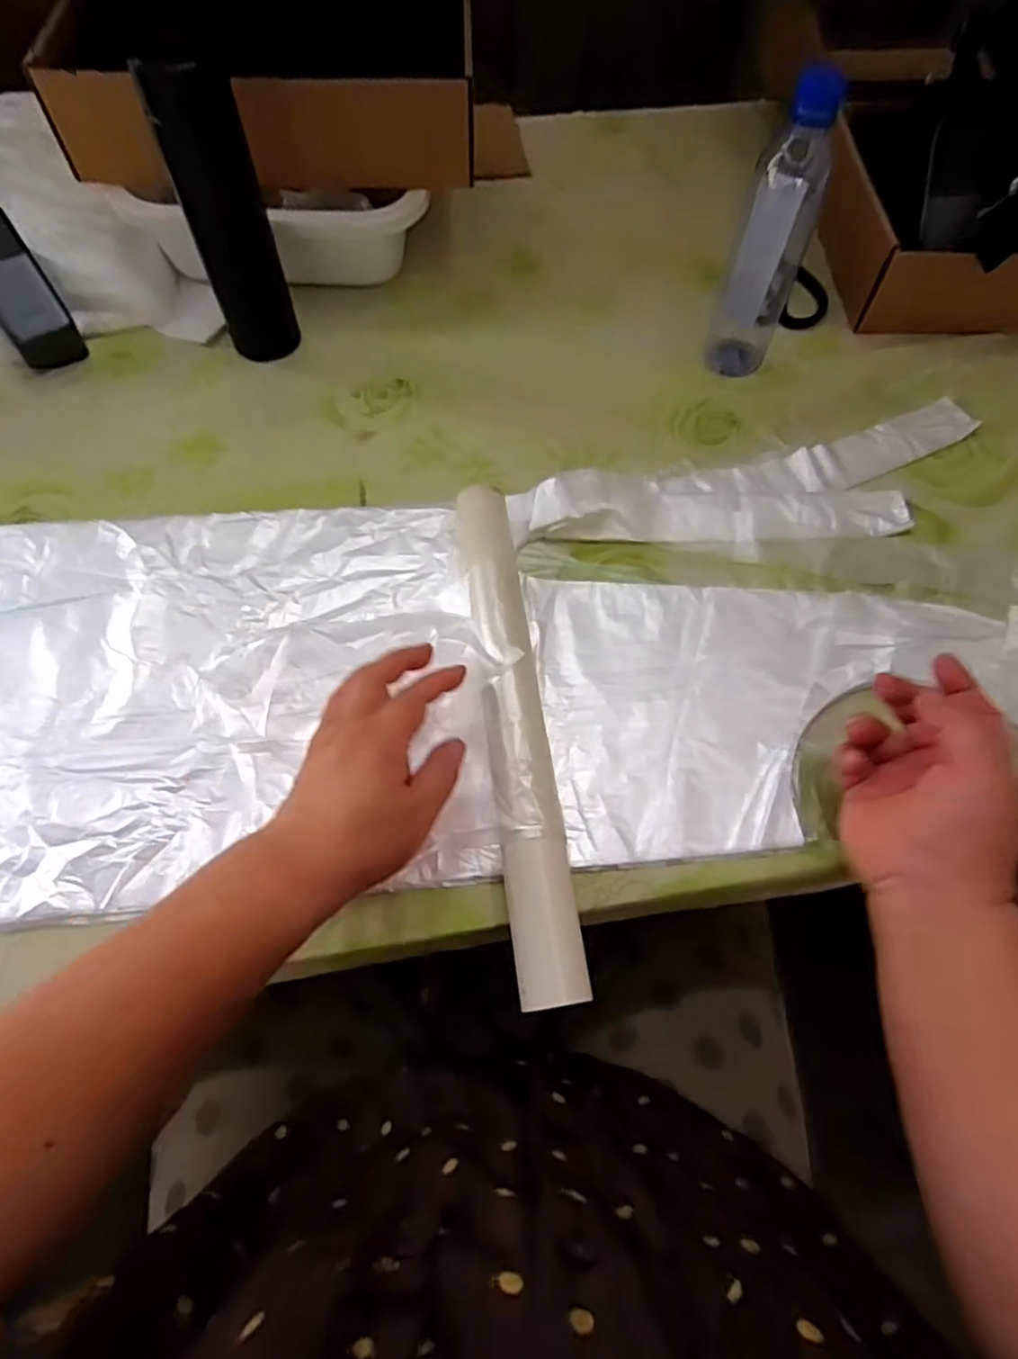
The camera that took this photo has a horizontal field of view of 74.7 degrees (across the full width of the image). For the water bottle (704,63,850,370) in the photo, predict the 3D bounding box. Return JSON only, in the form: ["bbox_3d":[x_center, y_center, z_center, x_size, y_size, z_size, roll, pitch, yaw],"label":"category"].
[{"bbox_3d":[0.222,-0.365,0.552,0.063,0.212,0.066,19,65,9],"label":"water bottle"}]

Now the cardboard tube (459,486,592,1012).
[{"bbox_3d":[0.003,0.022,0.444,0.038,0.038,0.352,-7,64,-4],"label":"cardboard tube"}]

